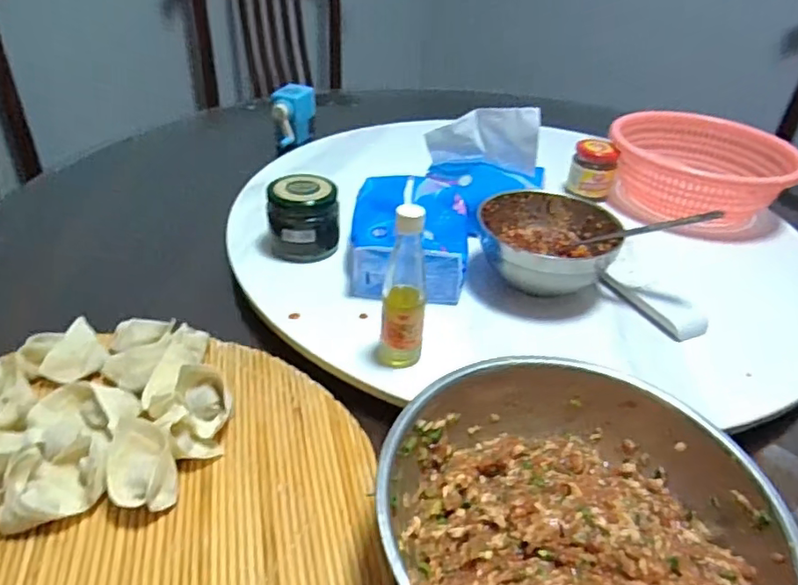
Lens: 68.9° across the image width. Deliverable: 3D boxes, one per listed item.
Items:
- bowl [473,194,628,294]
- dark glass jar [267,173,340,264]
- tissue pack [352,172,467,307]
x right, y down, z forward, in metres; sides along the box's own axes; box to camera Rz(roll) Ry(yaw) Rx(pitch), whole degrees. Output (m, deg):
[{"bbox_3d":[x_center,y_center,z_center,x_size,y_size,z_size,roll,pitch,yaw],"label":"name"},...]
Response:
[{"bbox_3d":[0.143,-0.041,0.586,0.129,0.079,0.113,6,36,2],"label":"bowl"},{"bbox_3d":[-0.097,-0.075,0.598,0.071,0.072,0.058,-3,36,-10],"label":"dark glass jar"},{"bbox_3d":[0.011,-0.055,0.575,0.117,0.065,0.149,5,36,1],"label":"tissue pack"}]

